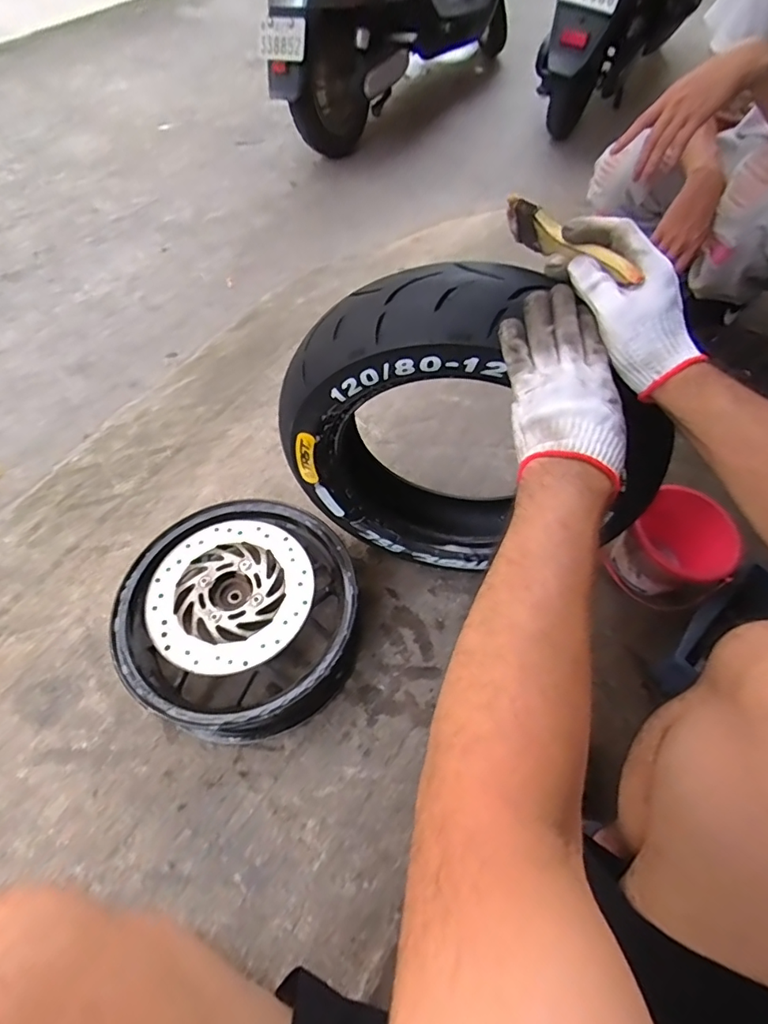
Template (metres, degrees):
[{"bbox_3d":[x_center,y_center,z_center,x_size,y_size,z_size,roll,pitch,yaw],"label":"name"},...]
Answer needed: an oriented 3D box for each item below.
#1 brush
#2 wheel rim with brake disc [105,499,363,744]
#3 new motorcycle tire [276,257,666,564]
[{"bbox_3d":[0.162,-0.240,0.443,0.018,0.044,0.158,-21,52,-16],"label":"brush"},{"bbox_3d":[-0.200,0.142,0.701,0.307,0.140,0.309,2,61,-4],"label":"wheel rim with brake disc"},{"bbox_3d":[0.108,-0.079,0.617,0.448,0.427,0.105,13,58,5],"label":"new motorcycle tire"}]

